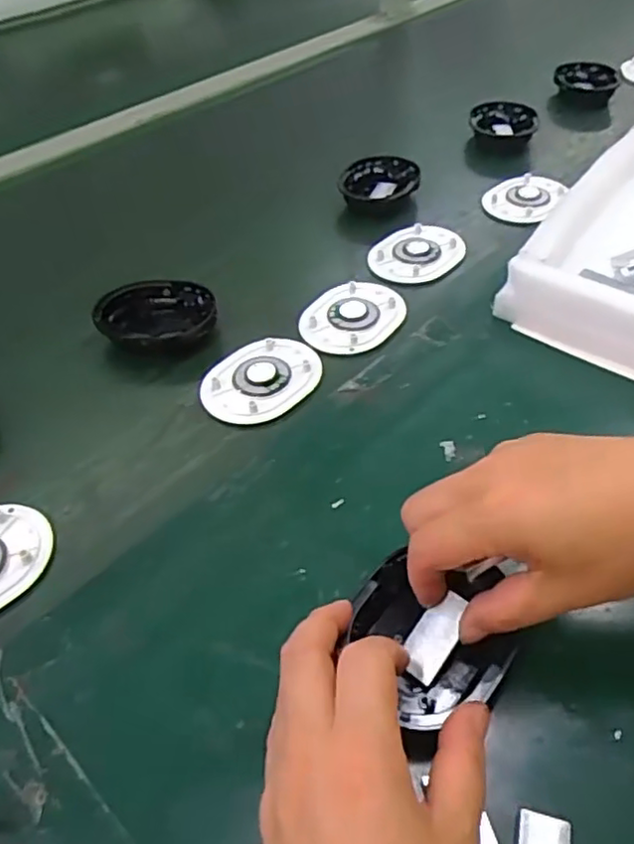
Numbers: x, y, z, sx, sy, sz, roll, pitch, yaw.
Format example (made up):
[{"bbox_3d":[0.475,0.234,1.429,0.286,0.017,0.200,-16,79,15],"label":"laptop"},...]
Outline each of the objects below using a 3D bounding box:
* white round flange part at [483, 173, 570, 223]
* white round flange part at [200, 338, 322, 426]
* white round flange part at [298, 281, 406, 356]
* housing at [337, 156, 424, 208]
[{"bbox_3d":[0.200,-0.216,0.618,0.061,0.018,0.080,30,56,28],"label":"white round flange part"},{"bbox_3d":[-0.039,-0.033,0.454,0.068,0.005,0.088,24,53,25],"label":"white round flange part"},{"bbox_3d":[0.029,-0.083,0.500,0.067,0.010,0.087,30,56,29],"label":"white round flange part"},{"bbox_3d":[0.062,-0.232,0.627,0.075,0.023,0.093,3,47,8],"label":"housing"}]

